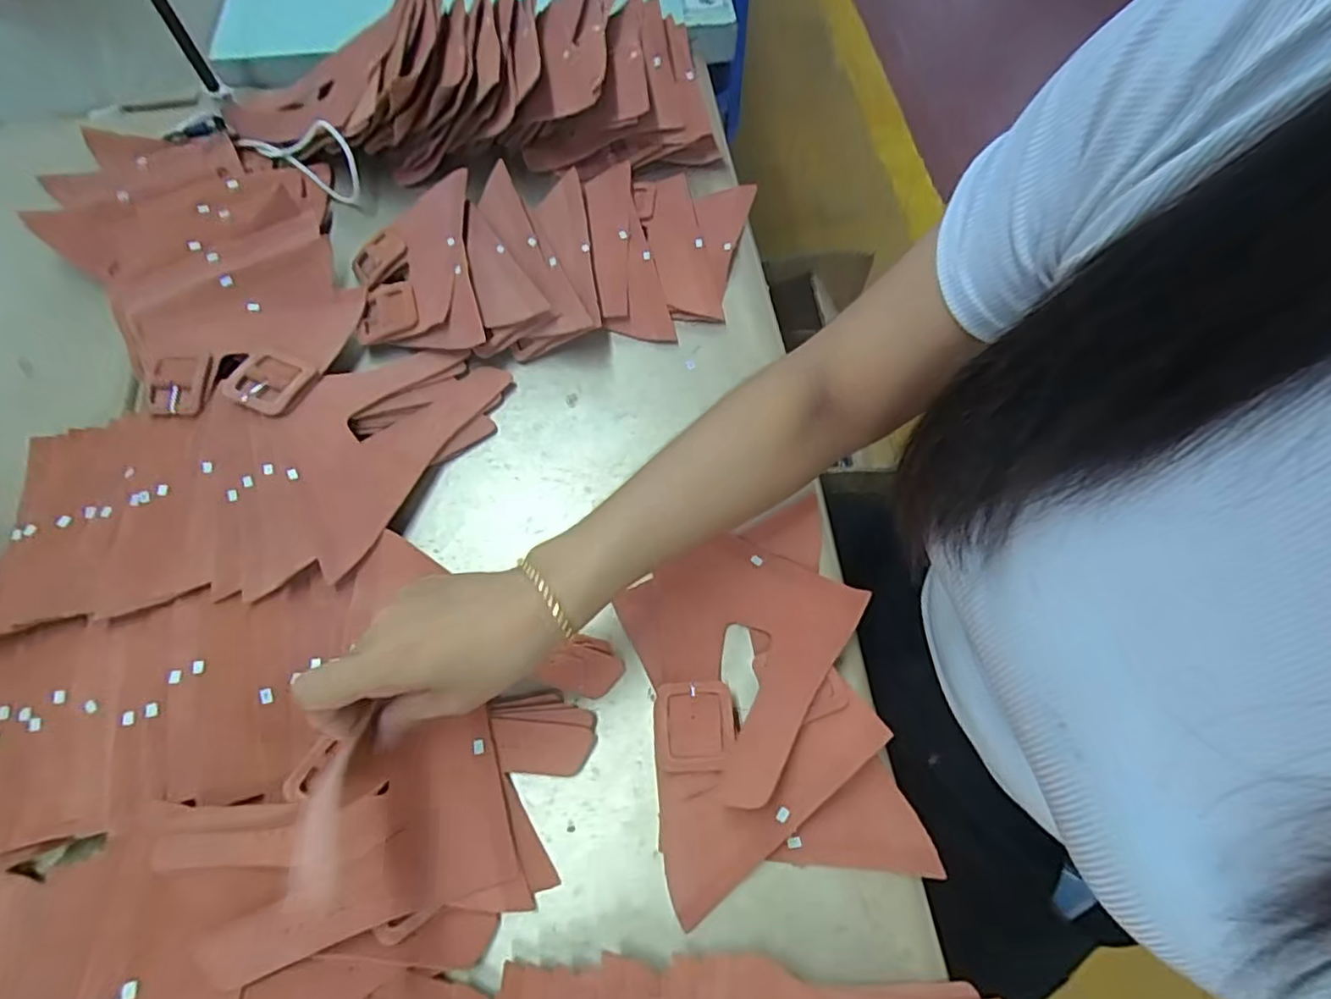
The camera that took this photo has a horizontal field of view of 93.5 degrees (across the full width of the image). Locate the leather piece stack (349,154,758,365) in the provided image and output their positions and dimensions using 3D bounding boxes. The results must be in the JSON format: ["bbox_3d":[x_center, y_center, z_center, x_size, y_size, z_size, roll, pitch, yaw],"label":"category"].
[{"bbox_3d":[-0.088,-0.211,0.536,0.344,0.033,0.183,-9,66,-3],"label":"leather piece stack"}]

